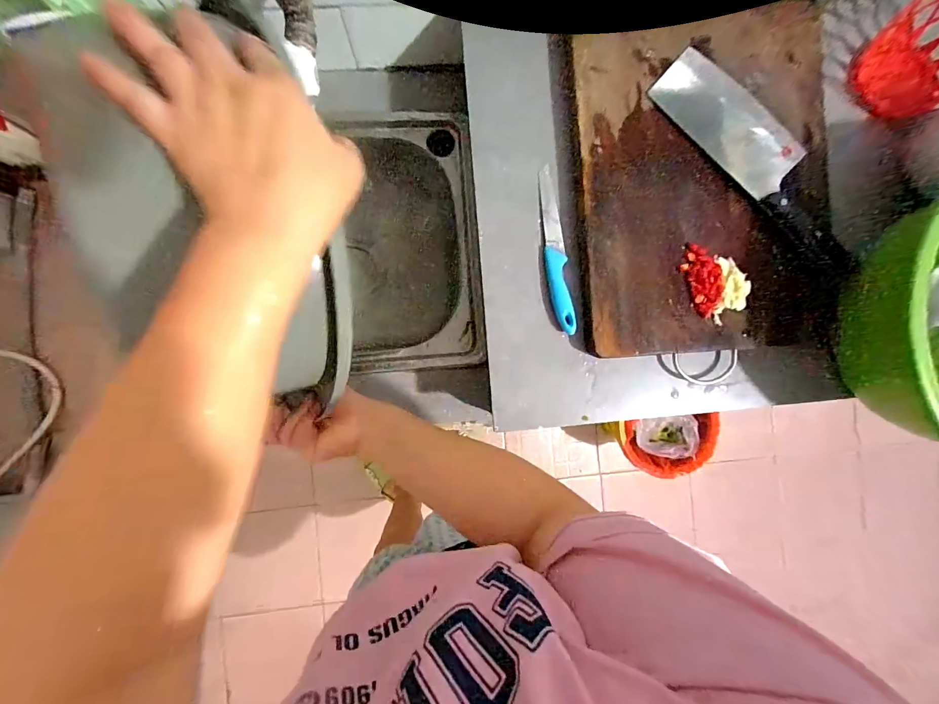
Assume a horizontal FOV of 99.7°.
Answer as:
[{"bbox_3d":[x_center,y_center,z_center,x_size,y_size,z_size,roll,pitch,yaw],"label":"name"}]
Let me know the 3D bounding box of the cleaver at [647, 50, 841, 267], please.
[{"bbox_3d":[0.327,-0.221,0.444,0.080,0.026,0.277,-44,94,-3],"label":"cleaver"}]

